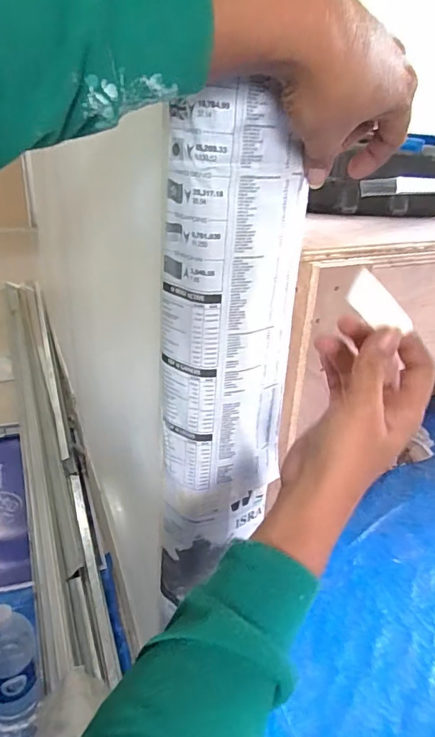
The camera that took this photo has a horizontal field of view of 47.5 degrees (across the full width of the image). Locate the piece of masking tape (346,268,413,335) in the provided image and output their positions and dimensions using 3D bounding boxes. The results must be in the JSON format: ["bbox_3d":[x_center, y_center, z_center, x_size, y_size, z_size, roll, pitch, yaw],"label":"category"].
[{"bbox_3d":[0.112,-0.043,0.348,0.053,0.024,0.004,47,15,-2],"label":"piece of masking tape"}]

